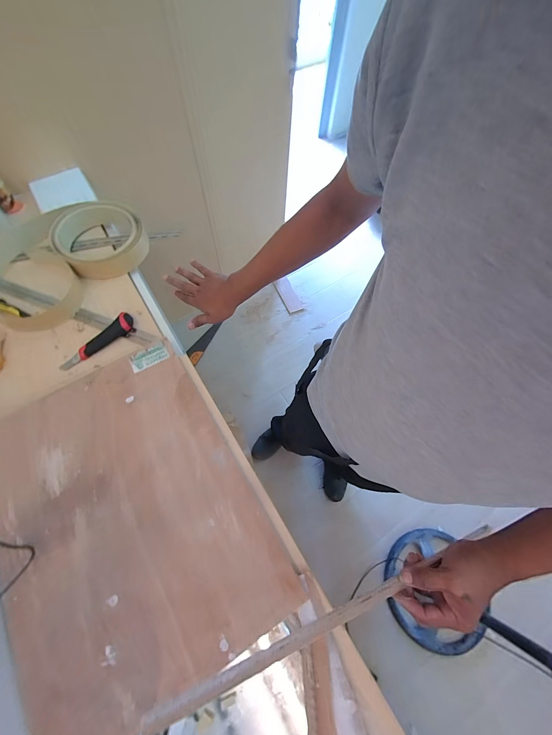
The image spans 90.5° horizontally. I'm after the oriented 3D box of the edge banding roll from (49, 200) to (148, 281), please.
[{"bbox_3d":[-0.459,-0.337,0.708,0.232,0.066,0.199,42,72,14],"label":"edge banding roll"}]

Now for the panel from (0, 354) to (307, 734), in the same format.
[{"bbox_3d":[-0.256,0.239,0.466,0.382,0.018,0.520,-29,71,-13],"label":"panel"}]

